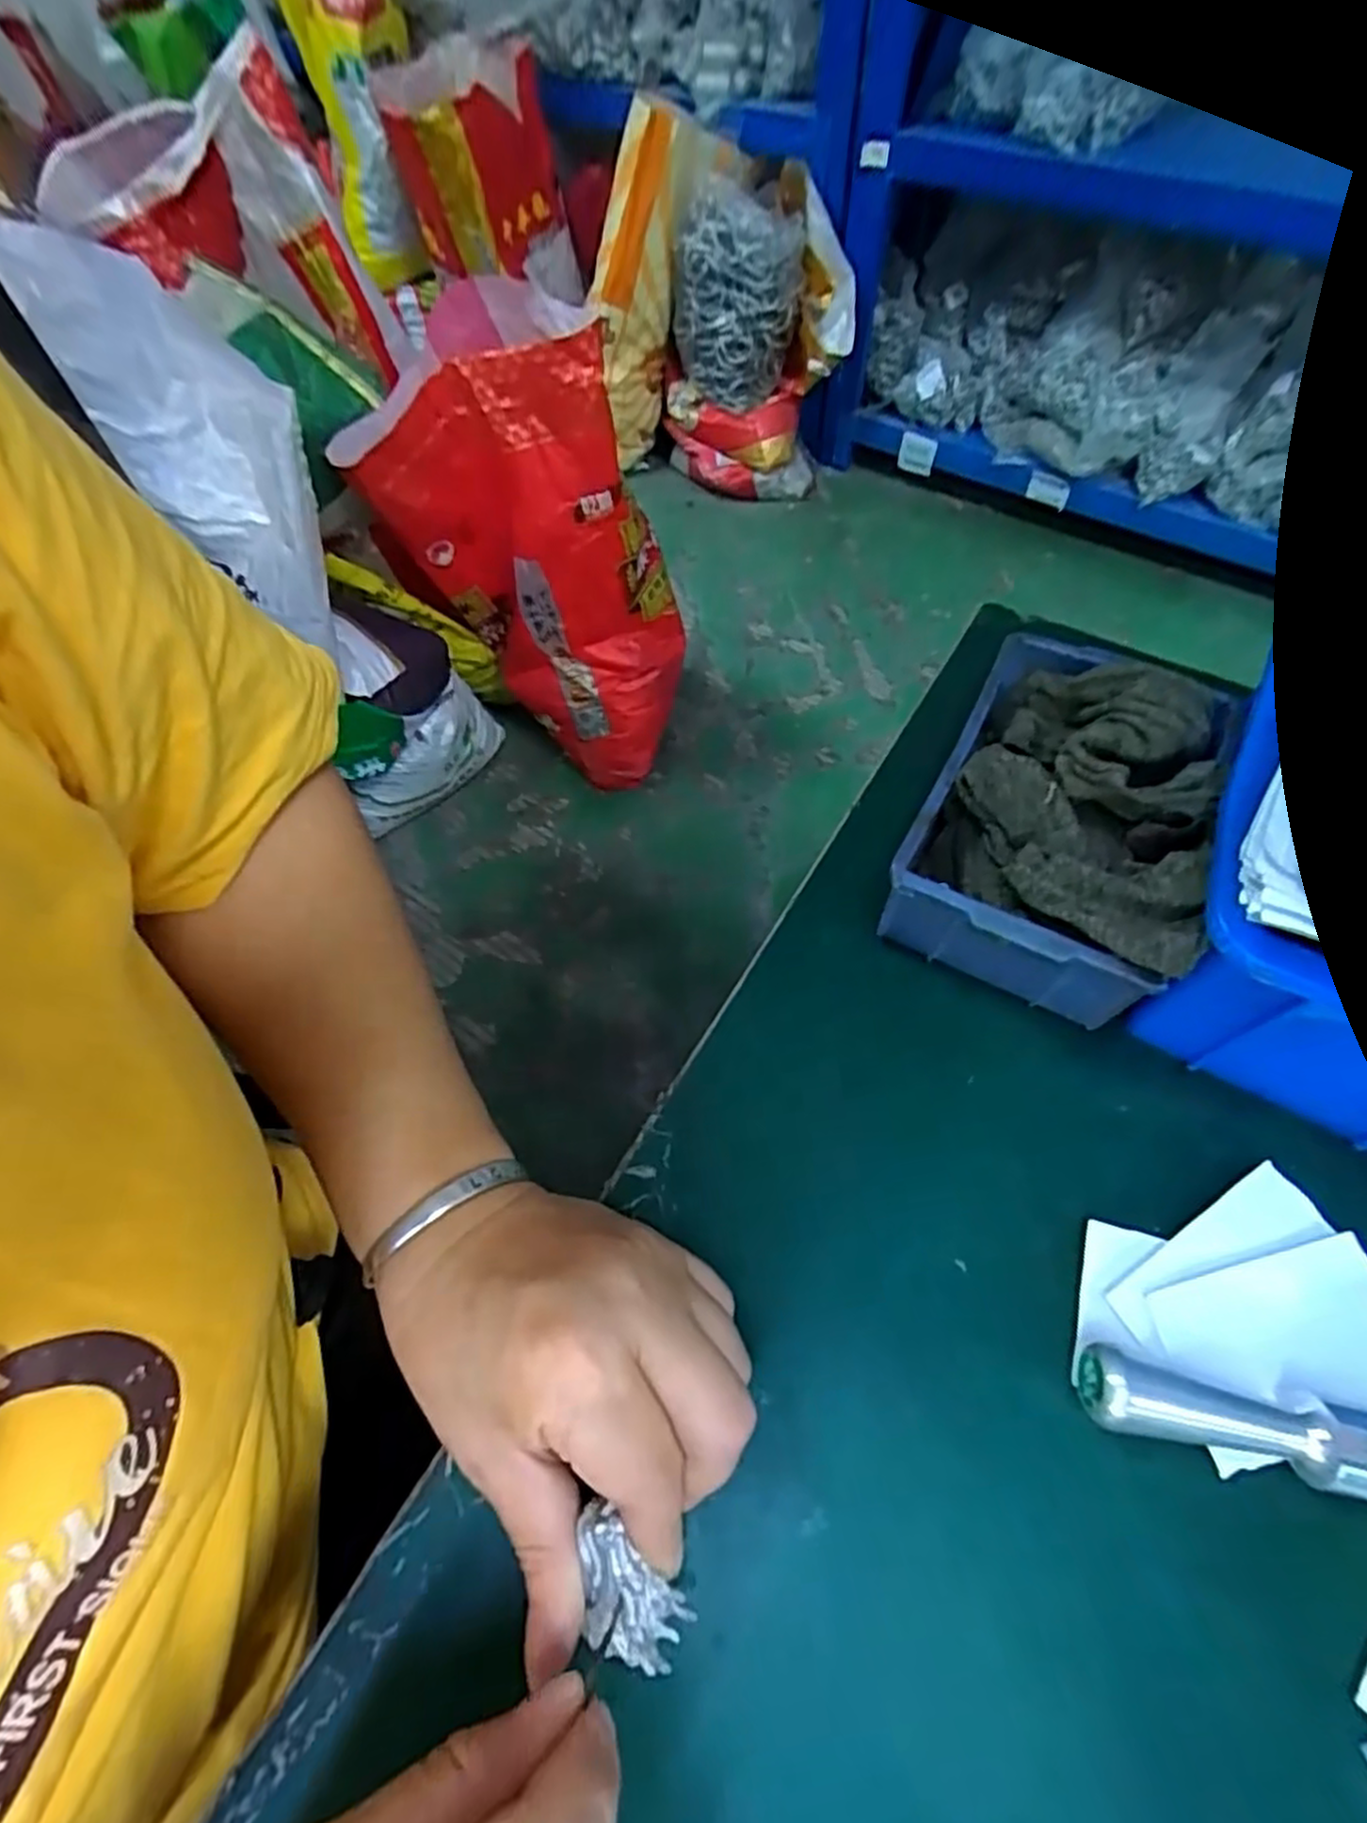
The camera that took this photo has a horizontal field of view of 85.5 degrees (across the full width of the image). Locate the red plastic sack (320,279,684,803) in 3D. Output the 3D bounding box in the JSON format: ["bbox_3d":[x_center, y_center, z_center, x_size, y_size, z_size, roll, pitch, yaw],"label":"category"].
[{"bbox_3d":[-0.206,-0.481,1.069,0.374,0.596,0.214,9,60,6],"label":"red plastic sack"}]

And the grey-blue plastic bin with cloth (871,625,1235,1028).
[{"bbox_3d":[0.145,-0.034,0.292,0.089,0.074,0.141,26,64,15],"label":"grey-blue plastic bin with cloth"}]

